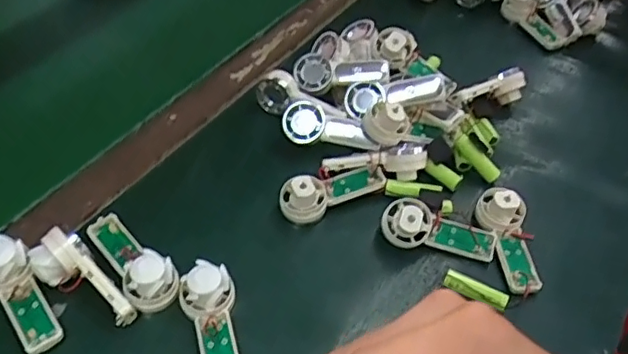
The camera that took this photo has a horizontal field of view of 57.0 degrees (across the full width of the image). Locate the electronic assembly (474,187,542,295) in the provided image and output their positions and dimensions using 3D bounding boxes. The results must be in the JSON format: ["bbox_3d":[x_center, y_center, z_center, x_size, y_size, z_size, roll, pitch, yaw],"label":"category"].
[{"bbox_3d":[0.165,0.051,0.481,0.034,0.028,0.092,-6,66,-11],"label":"electronic assembly"}]

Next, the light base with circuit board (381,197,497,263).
[{"bbox_3d":[0.106,0.044,0.483,0.094,0.029,0.032,14,50,8],"label":"light base with circuit board"}]

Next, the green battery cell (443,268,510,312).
[{"bbox_3d":[0.127,0.088,0.454,0.049,0.015,0.013,27,53,18],"label":"green battery cell"}]

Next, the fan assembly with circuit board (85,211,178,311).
[{"bbox_3d":[-0.139,0.059,0.442,0.037,0.026,0.093,-29,57,-25],"label":"fan assembly with circuit board"}]

